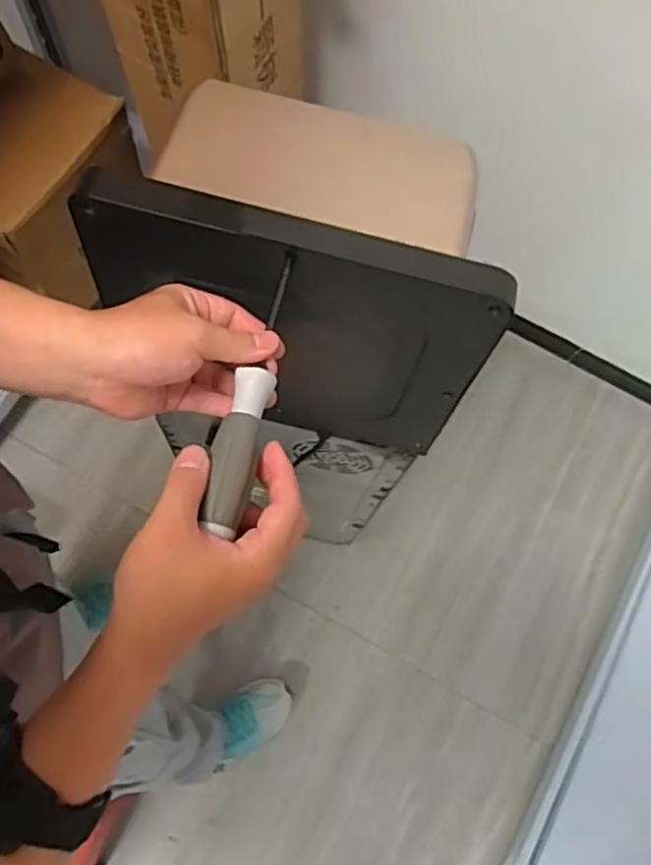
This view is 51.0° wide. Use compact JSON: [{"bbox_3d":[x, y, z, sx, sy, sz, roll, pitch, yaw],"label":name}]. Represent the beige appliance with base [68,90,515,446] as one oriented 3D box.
[{"bbox_3d":[-0.018,-0.127,0.625,0.311,0.292,0.142,10,68,1],"label":"beige appliance with base"}]

